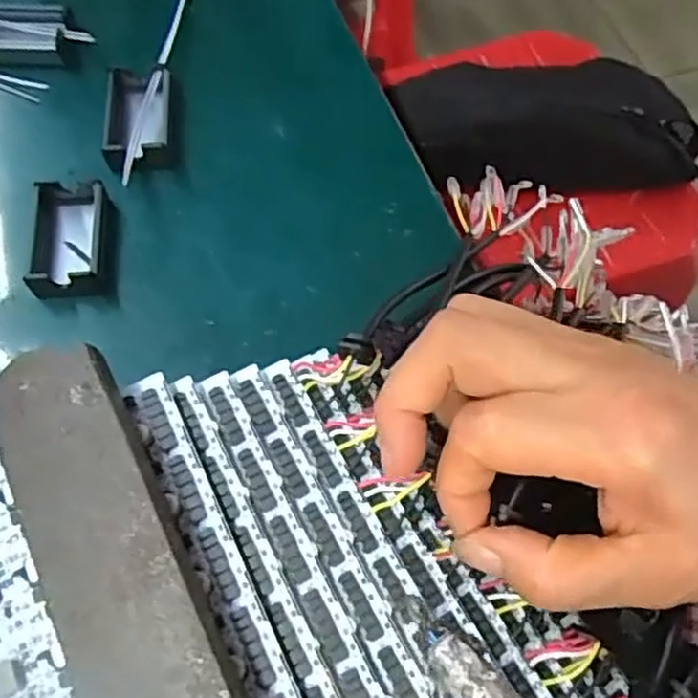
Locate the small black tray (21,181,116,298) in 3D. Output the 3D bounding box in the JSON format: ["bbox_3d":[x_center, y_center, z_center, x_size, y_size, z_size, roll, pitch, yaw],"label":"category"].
[{"bbox_3d":[-0.122,-0.049,0.319,0.035,0.013,0.056,-3,65,0],"label":"small black tray"}]

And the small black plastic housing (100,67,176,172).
[{"bbox_3d":[-0.100,-0.113,0.347,0.031,0.020,0.056,-4,65,-1],"label":"small black plastic housing"}]

